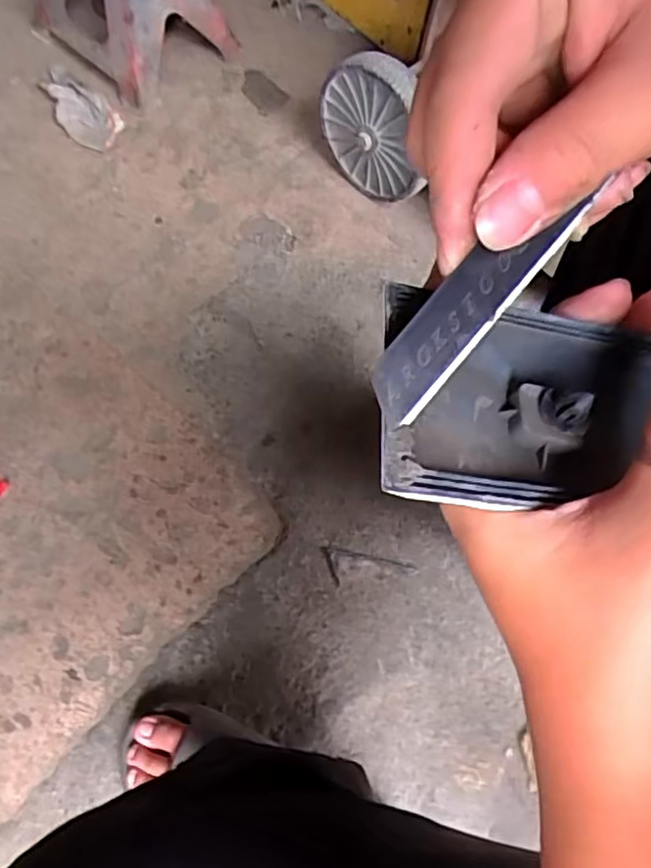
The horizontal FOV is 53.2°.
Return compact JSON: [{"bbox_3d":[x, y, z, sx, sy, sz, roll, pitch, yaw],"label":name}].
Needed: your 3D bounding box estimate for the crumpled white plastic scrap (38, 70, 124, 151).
[{"bbox_3d":[-0.392,-0.516,1.028,0.079,0.029,0.165,-38,75,-19],"label":"crumpled white plastic scrap"}]

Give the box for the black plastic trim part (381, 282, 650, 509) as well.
[{"bbox_3d":[0.138,0.003,0.212,0.250,0.027,0.073,8,64,-15],"label":"black plastic trim part"}]

